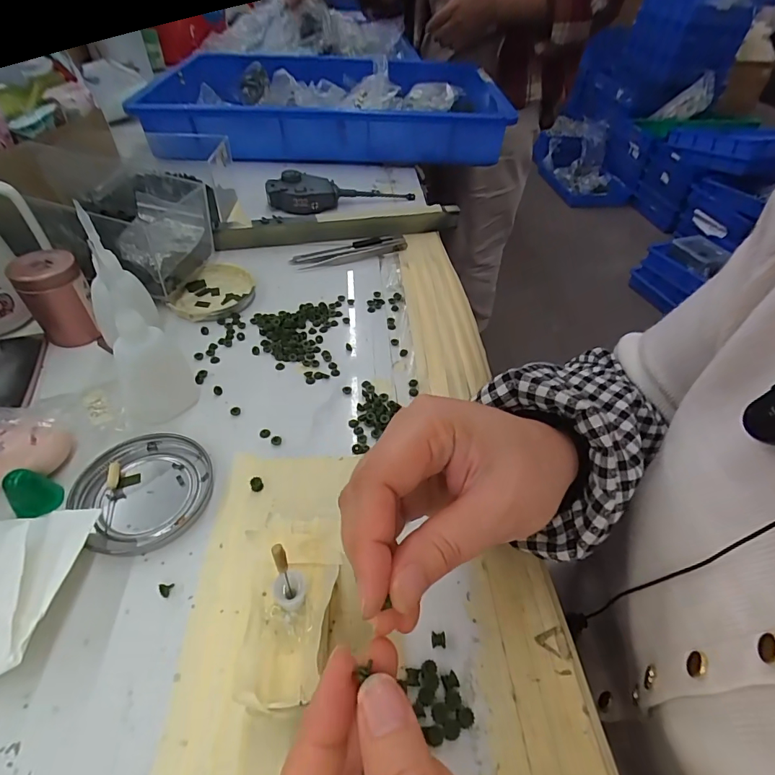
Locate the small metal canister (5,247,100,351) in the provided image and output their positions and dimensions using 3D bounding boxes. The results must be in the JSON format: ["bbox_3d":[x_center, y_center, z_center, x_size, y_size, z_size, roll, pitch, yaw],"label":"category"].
[{"bbox_3d":[-0.260,-0.069,0.342,0.043,0.066,0.038,-29,55,-29],"label":"small metal canister"}]

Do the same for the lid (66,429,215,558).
[{"bbox_3d":[-0.149,0.062,0.267,0.075,0.007,0.075,3,46,-3],"label":"lid"}]

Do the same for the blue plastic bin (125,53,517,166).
[{"bbox_3d":[-0.089,-0.475,0.724,0.533,0.080,0.407,-2,47,-5],"label":"blue plastic bin"}]

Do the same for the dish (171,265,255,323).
[{"bbox_3d":[-0.164,-0.091,0.408,0.072,0.009,0.078,3,46,-3],"label":"dish"}]

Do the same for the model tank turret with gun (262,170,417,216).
[{"bbox_3d":[-0.061,-0.259,0.559,0.184,0.031,0.053,-16,50,-20],"label":"model tank turret with gun"}]

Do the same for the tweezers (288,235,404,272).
[{"bbox_3d":[-0.041,-0.152,0.475,0.130,0.010,0.032,-15,49,-18],"label":"tweezers"}]

